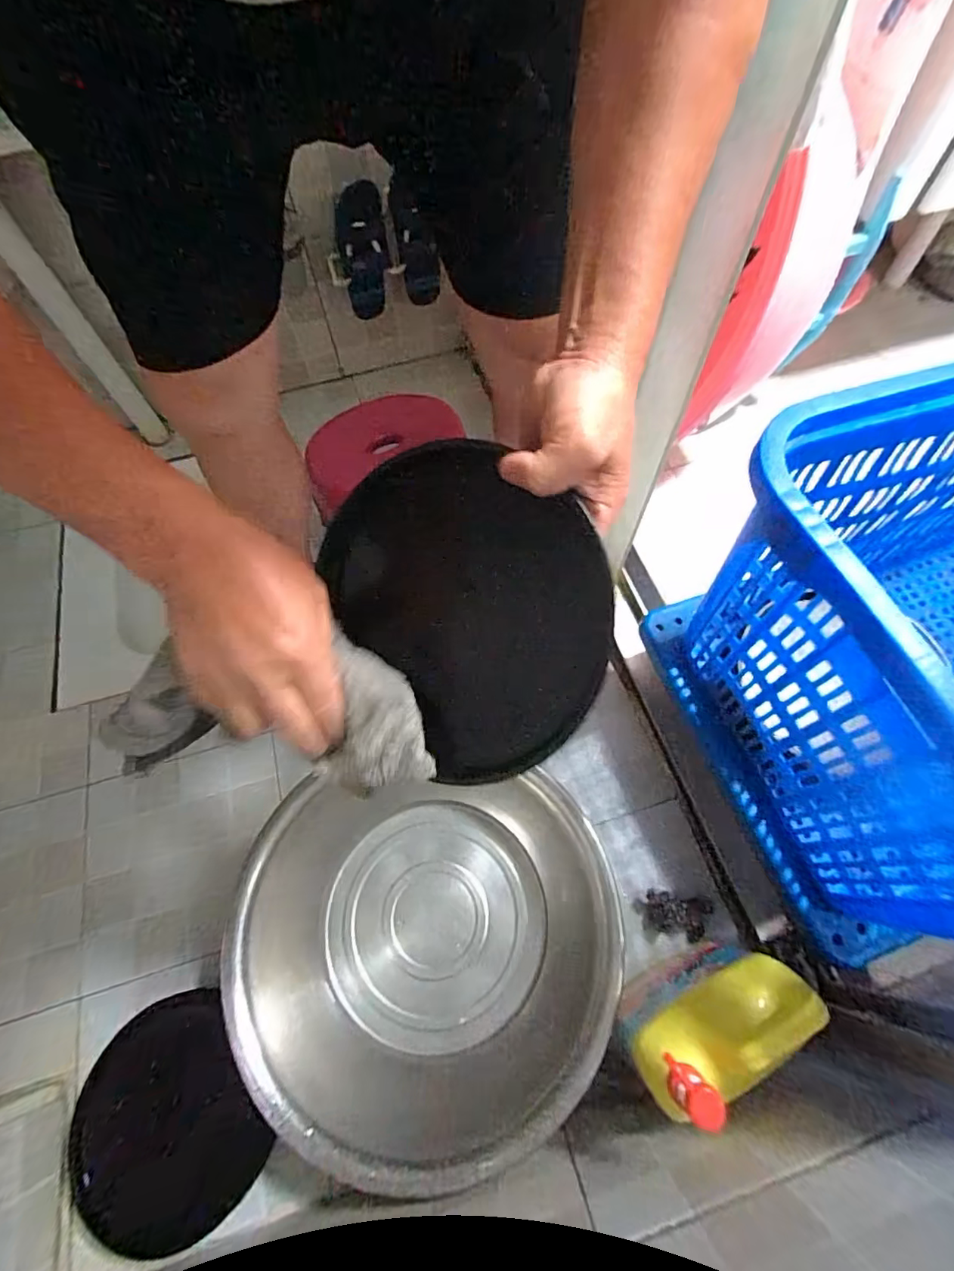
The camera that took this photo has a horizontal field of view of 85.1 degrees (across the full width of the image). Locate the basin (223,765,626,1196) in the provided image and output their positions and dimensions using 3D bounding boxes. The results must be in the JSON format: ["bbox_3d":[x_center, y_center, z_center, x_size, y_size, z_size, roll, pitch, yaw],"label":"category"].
[{"bbox_3d":[-0.060,0.375,0.675,0.451,0.154,0.439,2,64,3],"label":"basin"}]

